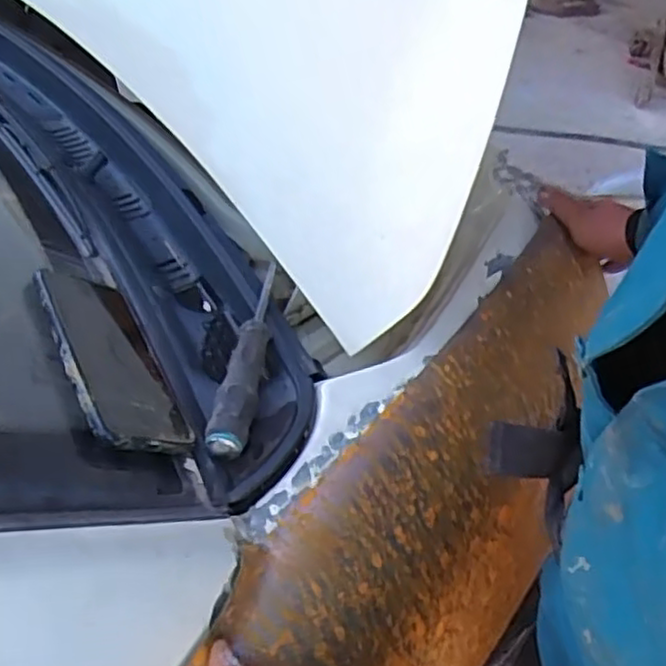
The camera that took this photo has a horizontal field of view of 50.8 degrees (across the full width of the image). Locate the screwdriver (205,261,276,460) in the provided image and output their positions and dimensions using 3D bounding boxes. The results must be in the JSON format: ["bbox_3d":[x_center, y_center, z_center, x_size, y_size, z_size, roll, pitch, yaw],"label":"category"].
[{"bbox_3d":[-0.062,0.017,0.534,0.026,0.033,0.185,8,46,2],"label":"screwdriver"}]

